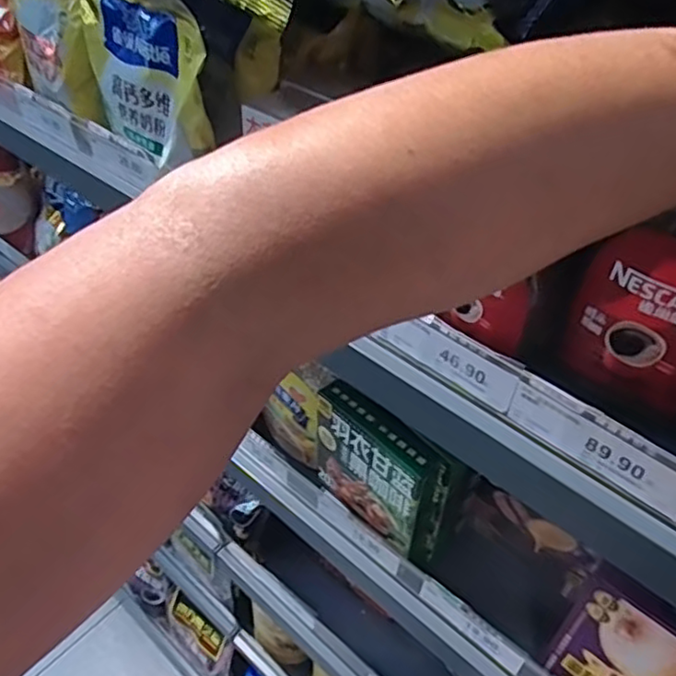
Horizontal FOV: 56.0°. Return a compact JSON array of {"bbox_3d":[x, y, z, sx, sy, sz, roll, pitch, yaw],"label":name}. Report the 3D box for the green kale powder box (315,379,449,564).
[{"bbox_3d":[0.034,0.121,0.563,0.125,0.137,0.034,30,50,26],"label":"green kale powder box"}]

